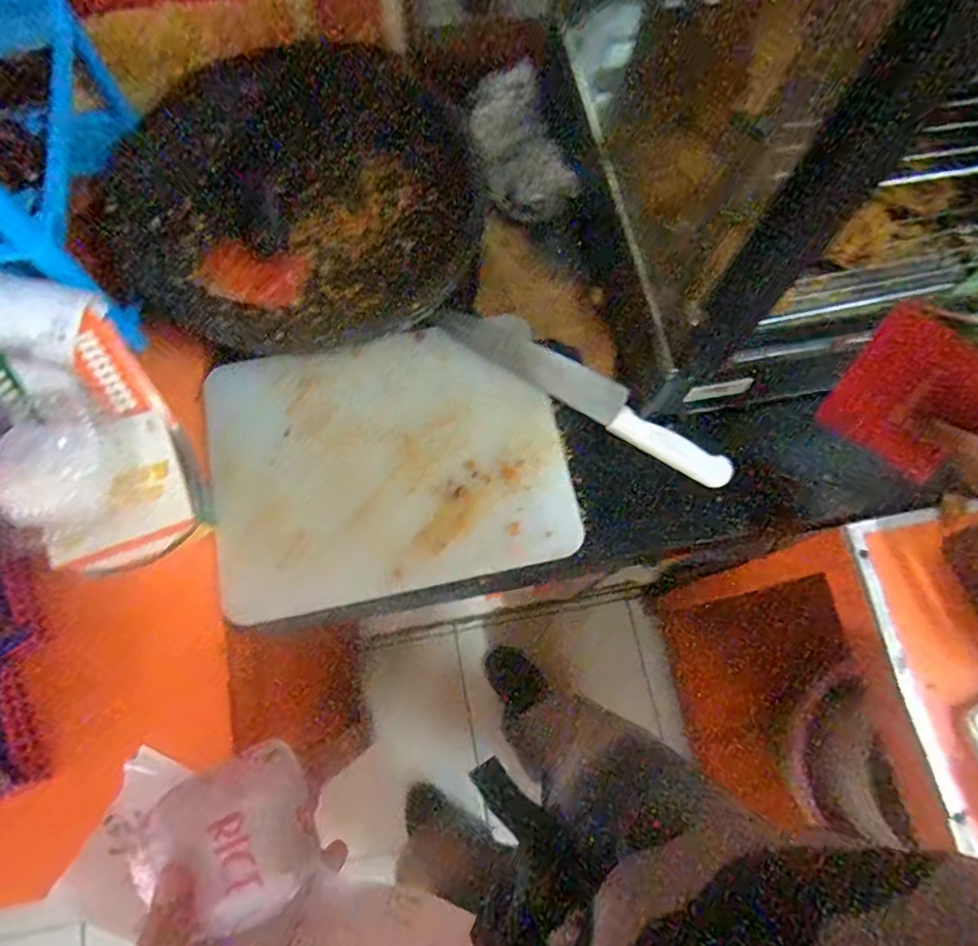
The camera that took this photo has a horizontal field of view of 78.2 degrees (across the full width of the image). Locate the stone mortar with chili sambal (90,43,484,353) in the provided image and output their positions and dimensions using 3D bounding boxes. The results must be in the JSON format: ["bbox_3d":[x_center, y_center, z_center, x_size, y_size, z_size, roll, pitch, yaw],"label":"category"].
[{"bbox_3d":[-0.214,-0.306,0.674,0.394,0.060,0.347,5,73,0],"label":"stone mortar with chili sambal"}]

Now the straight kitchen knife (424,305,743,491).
[{"bbox_3d":[0.105,-0.097,0.649,0.350,0.016,0.058,33,75,8],"label":"straight kitchen knife"}]

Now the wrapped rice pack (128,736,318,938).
[{"bbox_3d":[-0.124,0.178,0.288,0.072,0.035,0.071,-27,75,-10],"label":"wrapped rice pack"}]

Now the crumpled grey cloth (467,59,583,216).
[{"bbox_3d":[0.035,-0.381,0.706,0.074,0.083,0.160,-21,75,-8],"label":"crumpled grey cloth"}]

